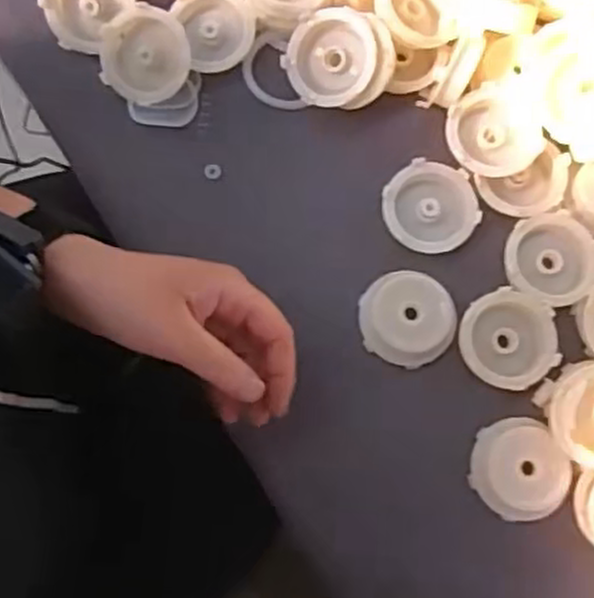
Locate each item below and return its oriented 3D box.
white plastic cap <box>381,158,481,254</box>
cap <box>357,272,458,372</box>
[{"bbox_3d":[0.077,-0.053,0.441,0.053,0.012,0.053,0,77,-1],"label":"white plastic cap"},{"bbox_3d":[0.062,0.010,0.428,0.053,0.014,0.051,0,77,-1],"label":"cap"}]

